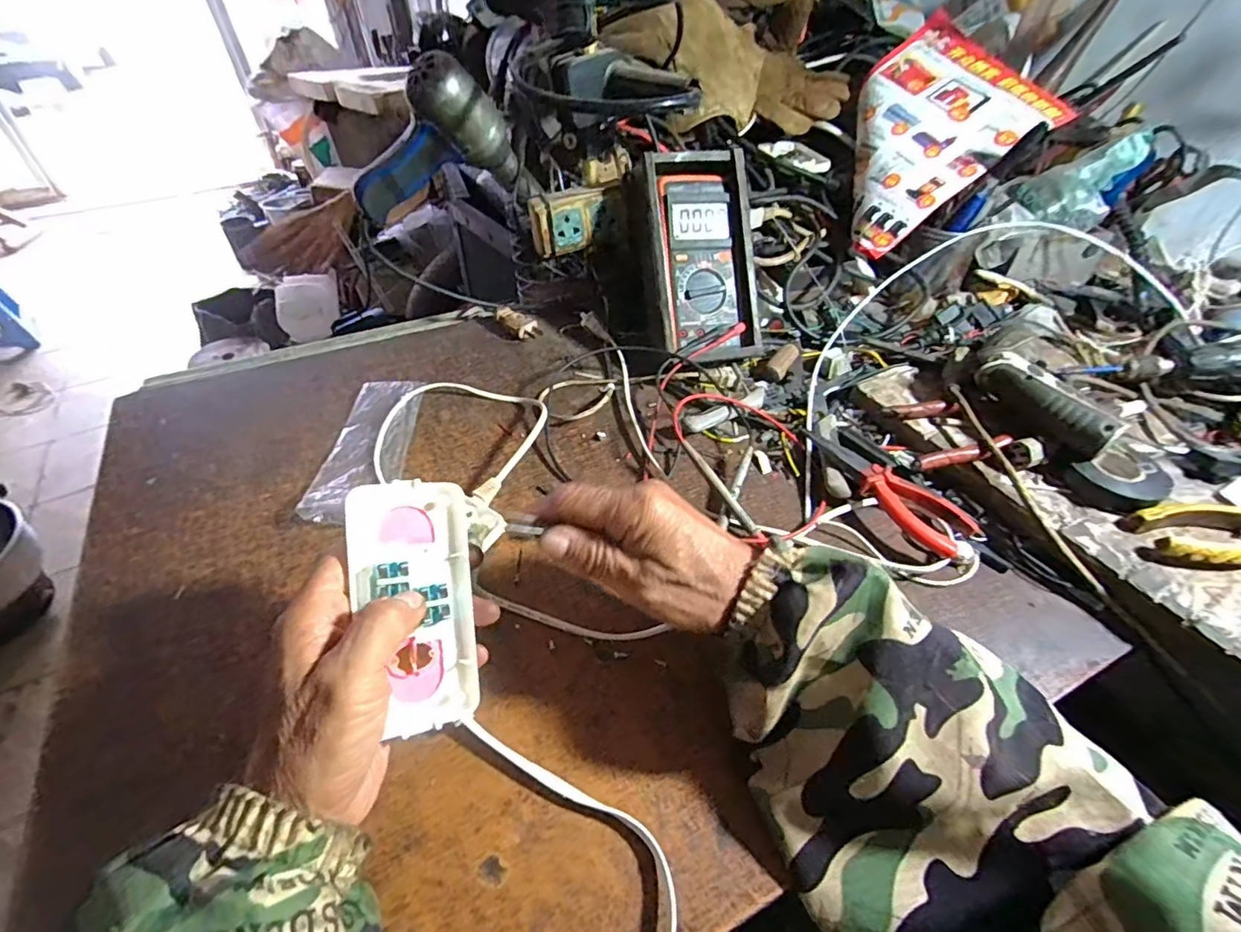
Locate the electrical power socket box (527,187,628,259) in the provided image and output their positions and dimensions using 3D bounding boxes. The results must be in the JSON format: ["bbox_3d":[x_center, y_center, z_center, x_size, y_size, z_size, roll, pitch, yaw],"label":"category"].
[{"bbox_3d":[-0.042,-0.264,0.588,0.107,0.062,0.029,-18,49,-16],"label":"electrical power socket box"}]

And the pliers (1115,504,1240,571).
[{"bbox_3d":[0.475,0.048,0.417,0.170,0.017,0.058,-5,47,-5],"label":"pliers"}]

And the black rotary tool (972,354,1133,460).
[{"bbox_3d":[0.366,-0.052,0.472,0.035,0.040,0.111,-20,50,-18],"label":"black rotary tool"}]

